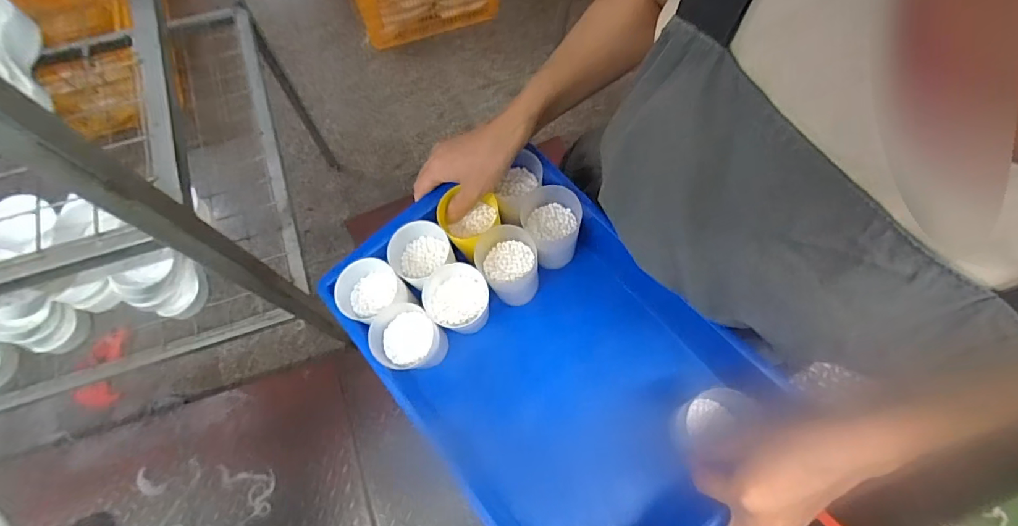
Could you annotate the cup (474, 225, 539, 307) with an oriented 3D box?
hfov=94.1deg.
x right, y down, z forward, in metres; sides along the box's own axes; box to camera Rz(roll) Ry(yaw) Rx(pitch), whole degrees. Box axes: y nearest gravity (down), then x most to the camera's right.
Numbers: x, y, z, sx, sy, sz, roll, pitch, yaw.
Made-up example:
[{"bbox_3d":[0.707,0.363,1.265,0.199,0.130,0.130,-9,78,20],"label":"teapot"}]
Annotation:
[{"bbox_3d":[-0.002,0.005,0.515,0.063,0.080,0.062,1,72,-2],"label":"cup"}]

